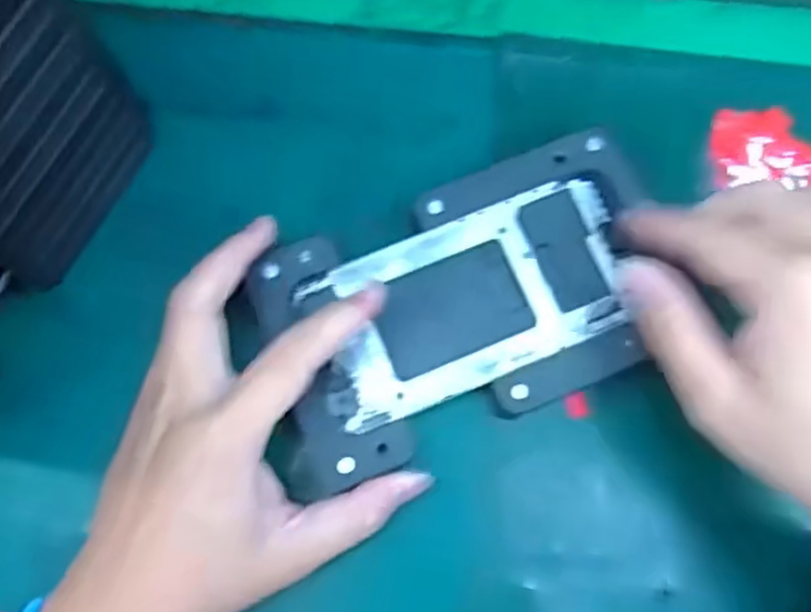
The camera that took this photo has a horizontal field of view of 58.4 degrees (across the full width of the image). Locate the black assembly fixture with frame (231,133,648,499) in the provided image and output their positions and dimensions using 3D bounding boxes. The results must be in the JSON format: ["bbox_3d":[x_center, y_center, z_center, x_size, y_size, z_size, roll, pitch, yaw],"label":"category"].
[{"bbox_3d":[0.024,0.000,0.329,0.192,0.020,0.108,-21,70,-8],"label":"black assembly fixture with frame"}]

